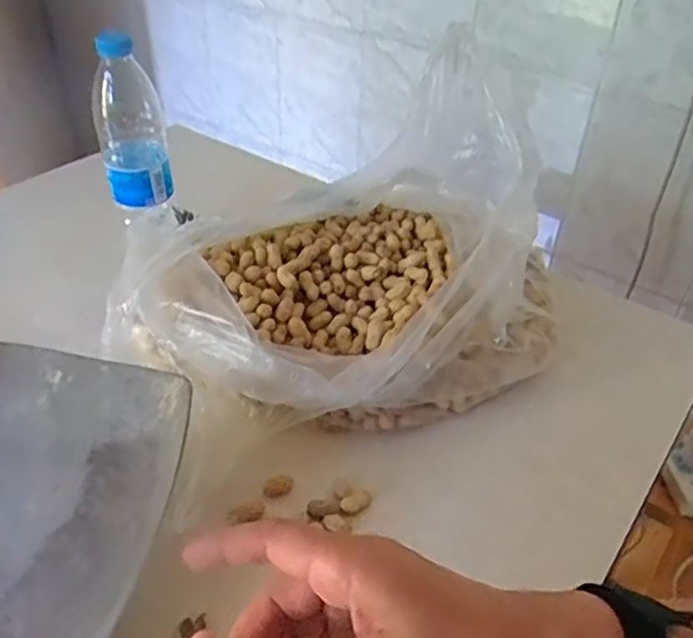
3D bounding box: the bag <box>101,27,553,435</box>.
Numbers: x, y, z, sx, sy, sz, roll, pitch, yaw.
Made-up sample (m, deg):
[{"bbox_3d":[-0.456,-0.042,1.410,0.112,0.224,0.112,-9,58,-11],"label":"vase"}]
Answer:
[{"bbox_3d":[-0.006,-0.062,0.550,0.384,0.184,0.285,-11,41,-17],"label":"bag"}]

